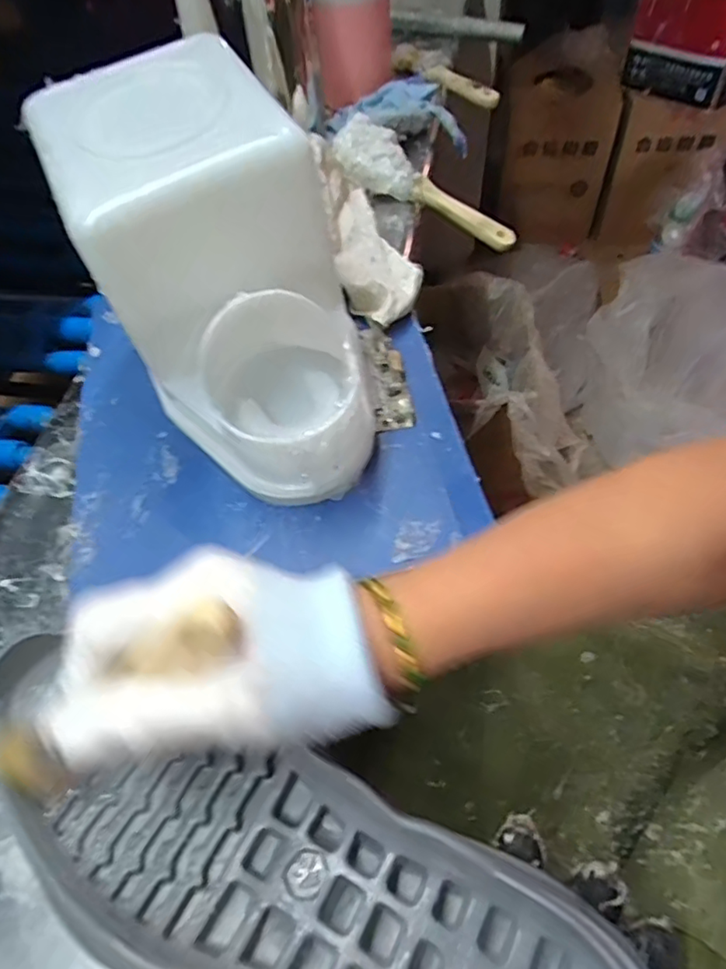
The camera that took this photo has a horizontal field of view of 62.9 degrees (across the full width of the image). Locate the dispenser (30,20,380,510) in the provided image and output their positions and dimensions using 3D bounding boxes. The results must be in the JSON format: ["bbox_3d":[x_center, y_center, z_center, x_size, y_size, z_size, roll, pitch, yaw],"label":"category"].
[{"bbox_3d":[-0.085,-0.121,0.368,0.134,0.178,0.244,-28,59,-15],"label":"dispenser"}]

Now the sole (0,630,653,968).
[{"bbox_3d":[-0.046,0.158,0.250,0.319,0.043,0.098,15,57,22],"label":"sole"}]

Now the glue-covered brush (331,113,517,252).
[{"bbox_3d":[0.058,-0.271,0.551,0.184,0.030,0.048,31,60,-3],"label":"glue-covered brush"}]

